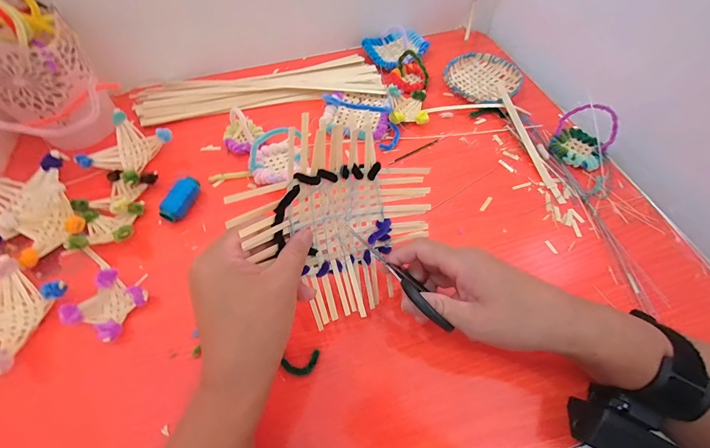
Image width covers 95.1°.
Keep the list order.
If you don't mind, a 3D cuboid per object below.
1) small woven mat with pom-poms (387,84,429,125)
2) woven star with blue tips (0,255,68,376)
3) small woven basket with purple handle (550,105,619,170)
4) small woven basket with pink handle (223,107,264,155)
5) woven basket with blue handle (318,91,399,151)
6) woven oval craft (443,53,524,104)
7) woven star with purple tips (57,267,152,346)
[{"bbox_3d":[0.074,-0.167,0.456,0.052,0.026,0.071,0,59,0],"label":"small woven mat with pom-poms"},{"bbox_3d":[-0.320,0.085,0.303,0.081,0.032,0.081,18,61,10],"label":"woven star with blue tips"},{"bbox_3d":[0.291,-0.113,0.407,0.069,0.057,0.065,35,65,18],"label":"small woven basket with purple handle"},{"bbox_3d":[-0.150,-0.124,0.427,0.051,0.034,0.059,-21,62,-12],"label":"small woven basket with pink handle"},{"bbox_3d":[0.011,-0.164,0.441,0.116,0.049,0.097,15,60,9],"label":"woven basket with blue handle"},{"bbox_3d":[0.194,-0.221,0.497,0.104,0.022,0.106,-30,65,-14],"label":"woven oval craft"},{"bbox_3d":[-0.233,0.079,0.310,0.051,0.032,0.053,28,63,15],"label":"woven star with purple tips"}]

